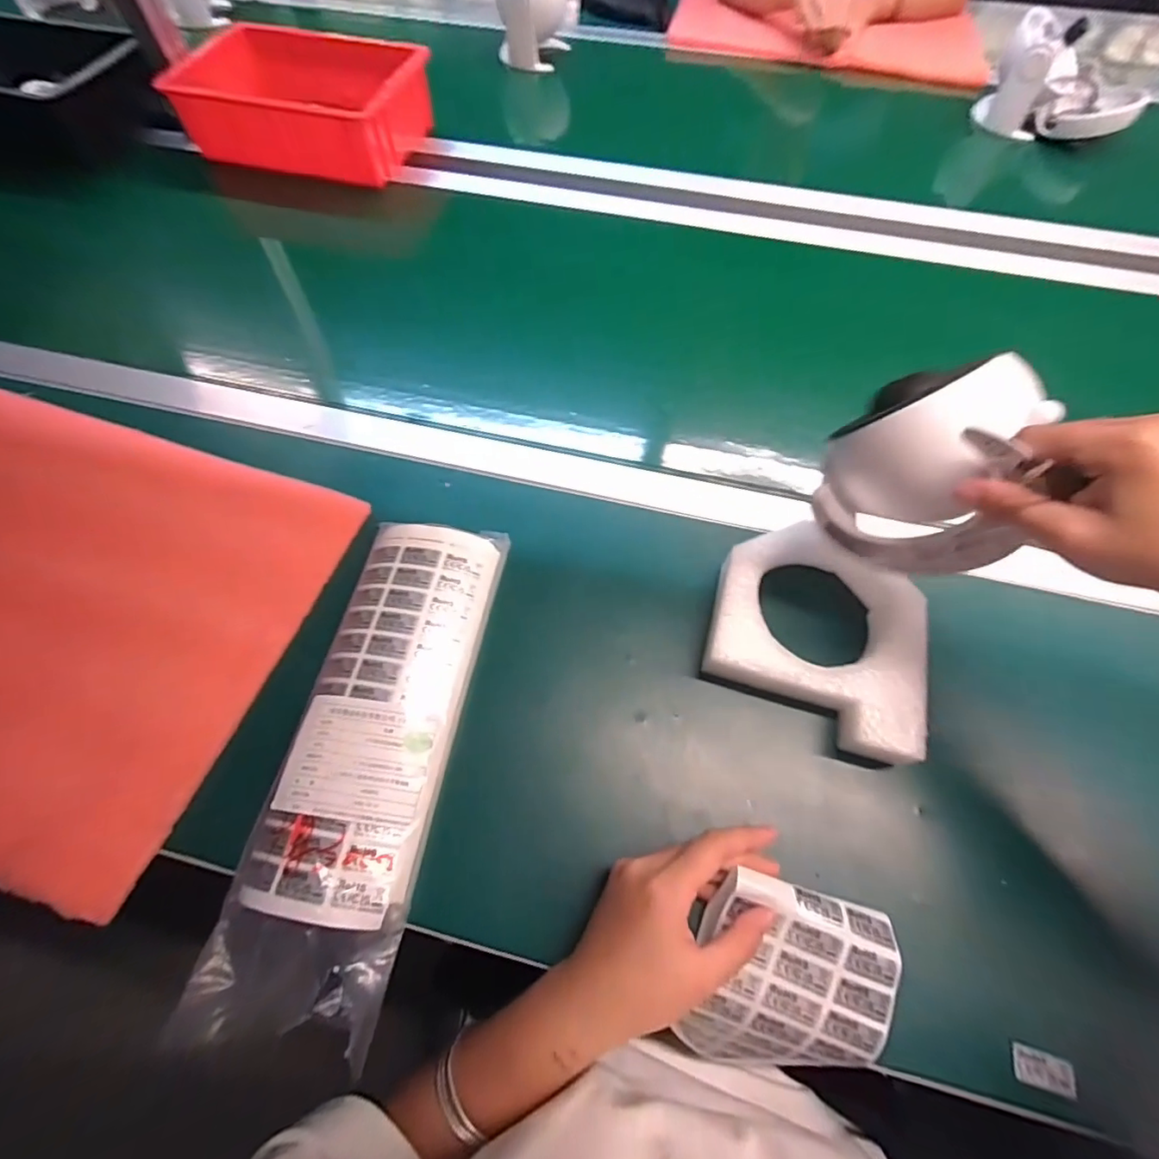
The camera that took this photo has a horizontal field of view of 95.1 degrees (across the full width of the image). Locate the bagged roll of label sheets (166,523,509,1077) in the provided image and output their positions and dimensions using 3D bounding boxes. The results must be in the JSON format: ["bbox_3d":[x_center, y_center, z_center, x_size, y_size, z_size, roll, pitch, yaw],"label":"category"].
[{"bbox_3d":[-0.144,0.107,0.368,0.106,0.034,0.335,9,63,4],"label":"bagged roll of label sheets"}]

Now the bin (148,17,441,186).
[{"bbox_3d":[-0.369,-0.647,0.723,0.283,0.080,0.208,13,63,6],"label":"bin"}]

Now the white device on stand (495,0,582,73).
[{"bbox_3d":[-0.066,-0.936,0.866,0.125,0.108,0.131,4,63,2],"label":"white device on stand"}]

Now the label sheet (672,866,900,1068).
[{"bbox_3d":[0.126,0.243,0.320,0.103,0.040,0.116,14,88,6],"label":"label sheet"}]

